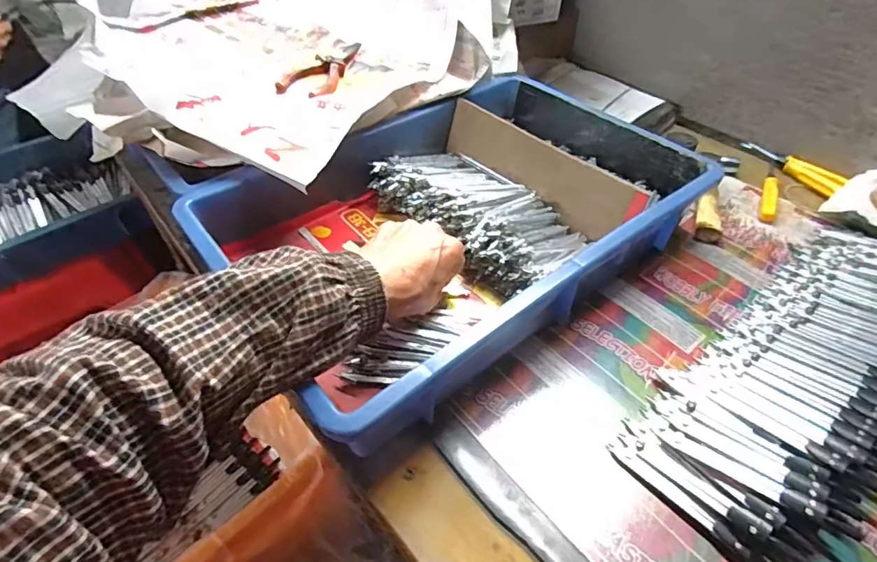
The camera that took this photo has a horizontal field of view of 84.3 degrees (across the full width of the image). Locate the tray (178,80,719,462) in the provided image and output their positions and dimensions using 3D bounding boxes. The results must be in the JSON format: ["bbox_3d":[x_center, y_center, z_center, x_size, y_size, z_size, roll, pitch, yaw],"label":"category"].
[{"bbox_3d":[0.020,-0.066,0.473,0.421,0.097,0.281,-27,52,-28],"label":"tray"}]

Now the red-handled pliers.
[{"bbox_3d":[-0.137,-0.252,0.565,0.060,0.008,0.146,9,44,5],"label":"red-handled pliers"}]

